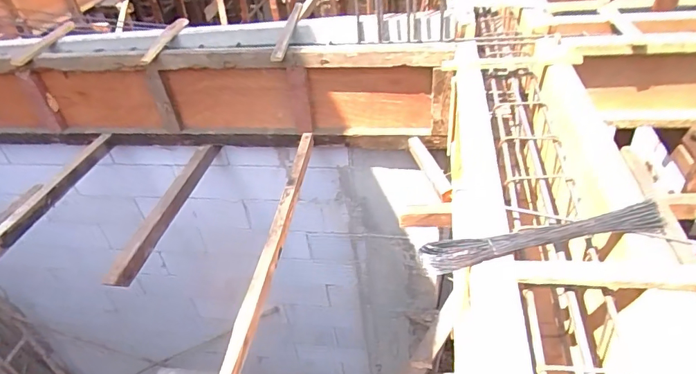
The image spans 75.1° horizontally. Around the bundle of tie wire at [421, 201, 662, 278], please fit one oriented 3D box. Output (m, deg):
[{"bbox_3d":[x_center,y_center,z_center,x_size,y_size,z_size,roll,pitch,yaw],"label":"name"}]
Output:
[{"bbox_3d":[0.338,0.090,0.810,0.421,0.067,0.060,-9,37,-2],"label":"bundle of tie wire"}]

